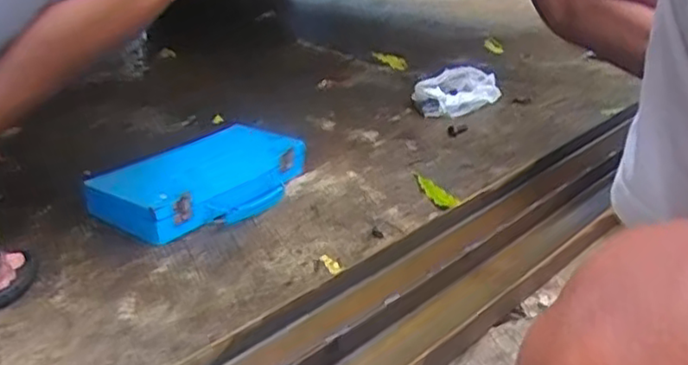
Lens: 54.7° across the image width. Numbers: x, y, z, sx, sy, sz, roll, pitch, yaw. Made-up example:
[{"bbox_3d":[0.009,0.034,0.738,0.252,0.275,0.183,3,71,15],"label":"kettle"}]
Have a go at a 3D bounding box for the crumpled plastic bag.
[{"bbox_3d":[0.253,-0.200,1.444,0.134,0.057,0.246,15,27,32],"label":"crumpled plastic bag"}]

